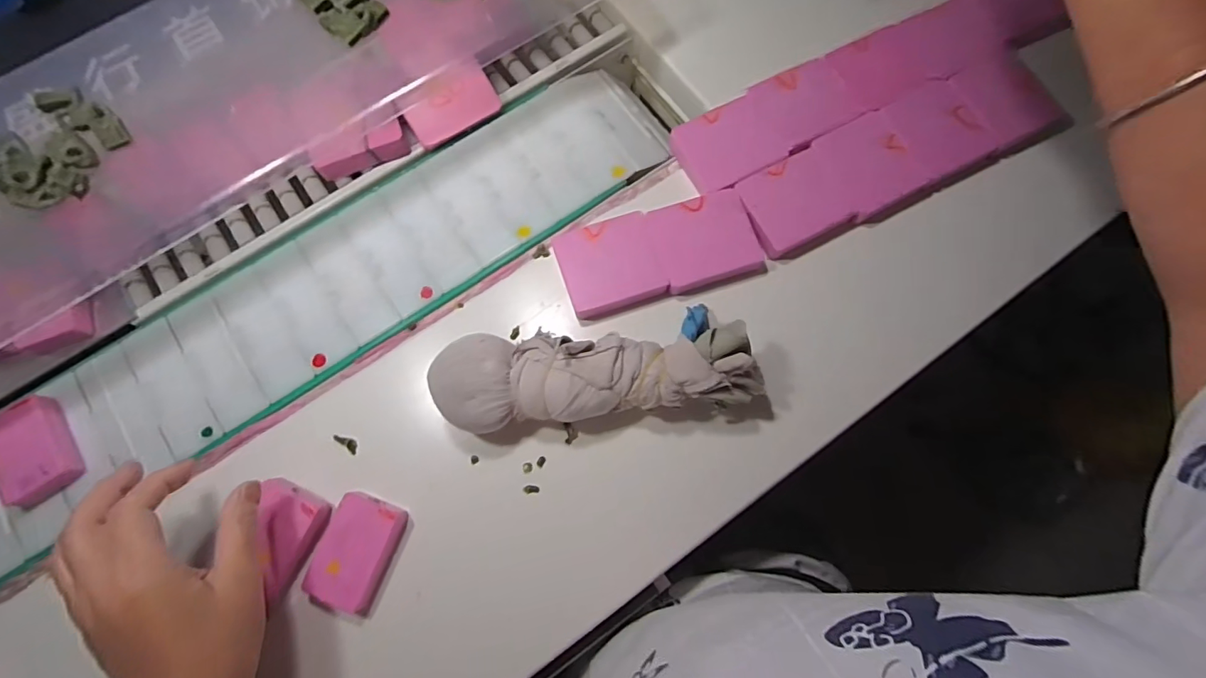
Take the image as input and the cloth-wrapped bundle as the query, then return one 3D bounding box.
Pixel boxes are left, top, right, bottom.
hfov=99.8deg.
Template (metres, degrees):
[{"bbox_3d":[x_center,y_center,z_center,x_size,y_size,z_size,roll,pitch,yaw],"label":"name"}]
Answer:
[{"bbox_3d":[-0.004,0.025,0.363,0.230,0.057,0.067,-6,76,-1],"label":"cloth-wrapped bundle"}]

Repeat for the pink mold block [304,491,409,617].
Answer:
[{"bbox_3d":[-0.173,0.150,0.352,0.049,0.021,0.075,19,77,5],"label":"pink mold block"}]

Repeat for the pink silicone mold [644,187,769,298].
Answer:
[{"bbox_3d":[0.083,-0.078,0.408,0.077,0.013,0.072,-17,76,-4],"label":"pink silicone mold"}]

